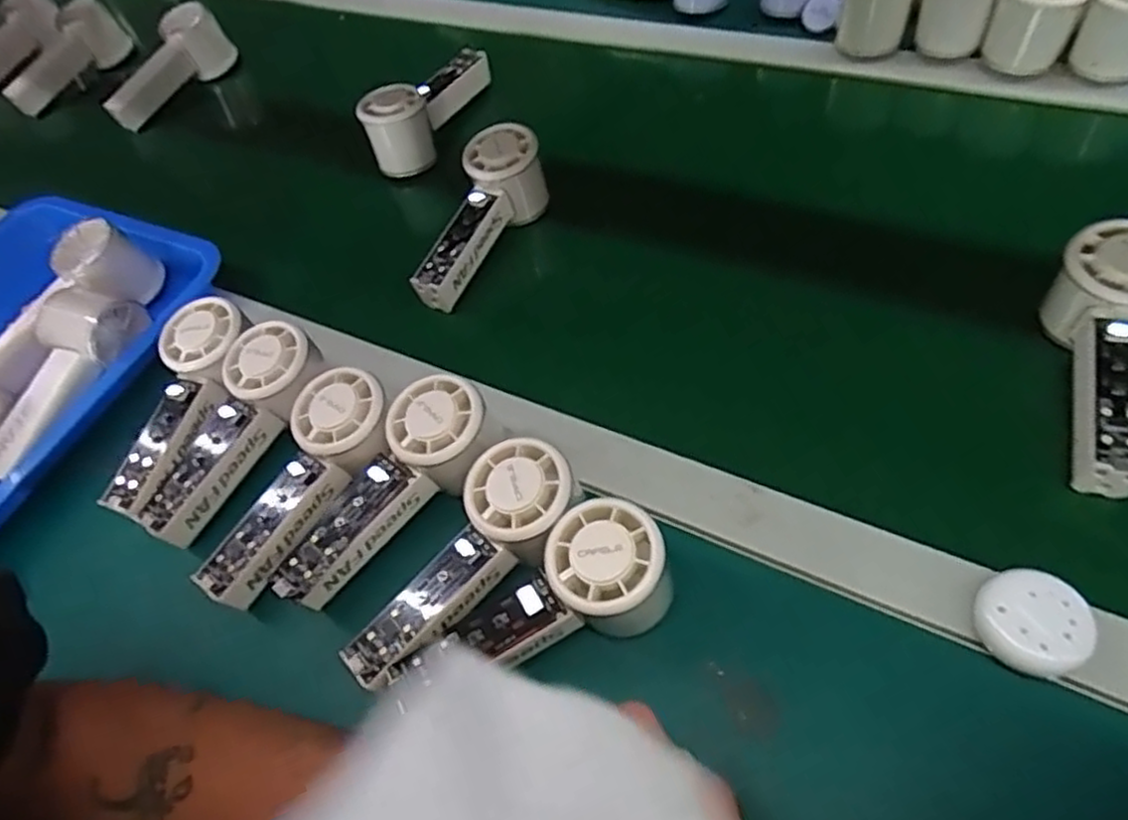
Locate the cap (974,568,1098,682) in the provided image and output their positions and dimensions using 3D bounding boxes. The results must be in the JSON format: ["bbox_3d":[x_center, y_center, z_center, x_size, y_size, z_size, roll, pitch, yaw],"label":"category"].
[{"bbox_3d":[0.222,0.101,0.342,0.045,0.020,0.046,-2,53,2],"label":"cap"}]

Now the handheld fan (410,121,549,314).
[{"bbox_3d":[-0.065,-0.144,0.549,0.059,0.055,0.155,22,74,18],"label":"handheld fan"}]

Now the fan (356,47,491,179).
[{"bbox_3d":[-0.120,-0.274,0.645,0.049,0.065,0.149,16,55,15],"label":"fan"}]

